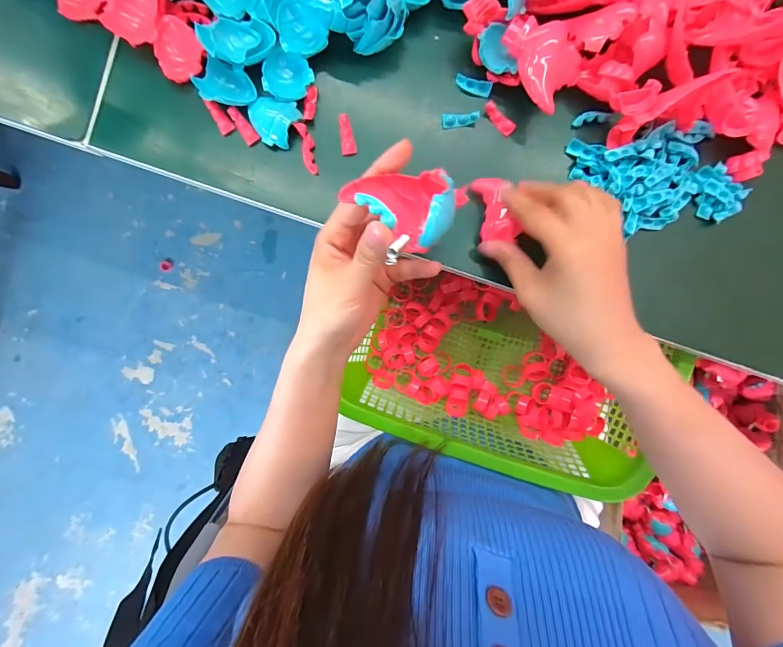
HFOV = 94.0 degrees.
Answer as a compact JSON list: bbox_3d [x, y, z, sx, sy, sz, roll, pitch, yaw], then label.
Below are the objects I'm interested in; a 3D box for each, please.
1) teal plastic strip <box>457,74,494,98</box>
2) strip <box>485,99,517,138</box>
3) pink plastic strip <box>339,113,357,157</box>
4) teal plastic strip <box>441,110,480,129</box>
[{"bbox_3d":[0.067,-0.194,0.298,0.030,0.007,0.009,21,92,-1],"label":"teal plastic strip"},{"bbox_3d":[0.088,-0.167,0.300,0.031,0.004,0.011,41,119,-9],"label":"strip"},{"bbox_3d":[-0.036,-0.153,0.298,0.012,0.005,0.030,-7,110,1],"label":"pink plastic strip"},{"bbox_3d":[0.057,-0.167,0.300,0.030,0.004,0.010,-2,125,6],"label":"teal plastic strip"}]

